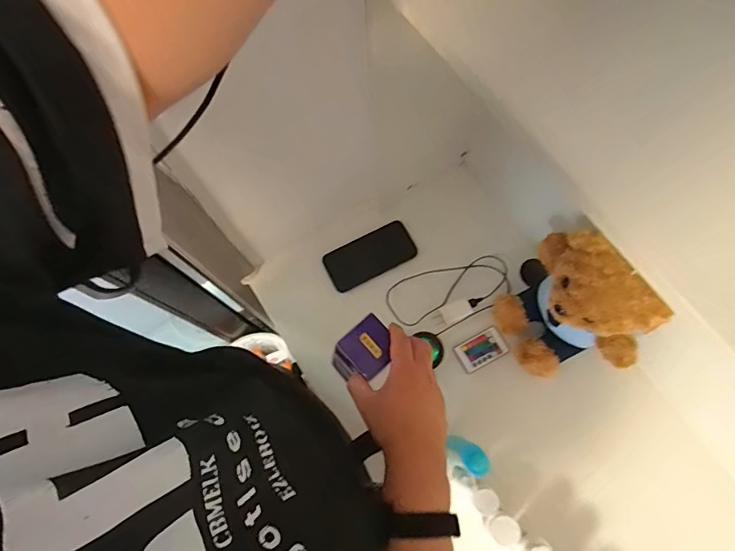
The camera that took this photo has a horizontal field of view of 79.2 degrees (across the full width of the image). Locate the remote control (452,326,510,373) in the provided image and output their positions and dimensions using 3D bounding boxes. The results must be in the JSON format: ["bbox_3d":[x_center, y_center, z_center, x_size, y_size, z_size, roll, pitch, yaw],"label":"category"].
[{"bbox_3d":[0.195,0.127,0.759,0.083,0.008,0.051,-28,74,-7],"label":"remote control"}]

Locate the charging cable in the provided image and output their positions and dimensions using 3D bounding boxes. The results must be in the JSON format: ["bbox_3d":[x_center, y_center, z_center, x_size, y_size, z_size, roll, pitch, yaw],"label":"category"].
[{"bbox_3d":[0.146,0.030,0.774,0.215,0.019,0.111,-23,73,-6],"label":"charging cable"}]

